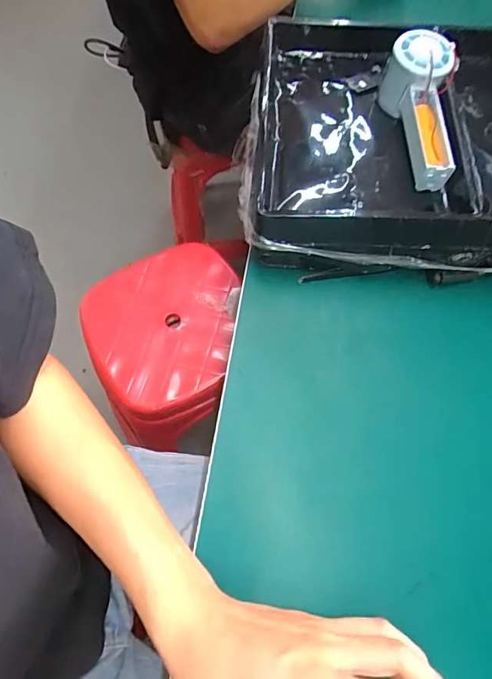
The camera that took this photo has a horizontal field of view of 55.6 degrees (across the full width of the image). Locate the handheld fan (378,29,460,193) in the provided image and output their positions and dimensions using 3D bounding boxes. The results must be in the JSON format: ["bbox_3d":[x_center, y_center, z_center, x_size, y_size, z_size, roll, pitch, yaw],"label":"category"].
[{"bbox_3d":[0.164,-0.219,0.442,0.056,0.058,0.149,3,65,2],"label":"handheld fan"}]

